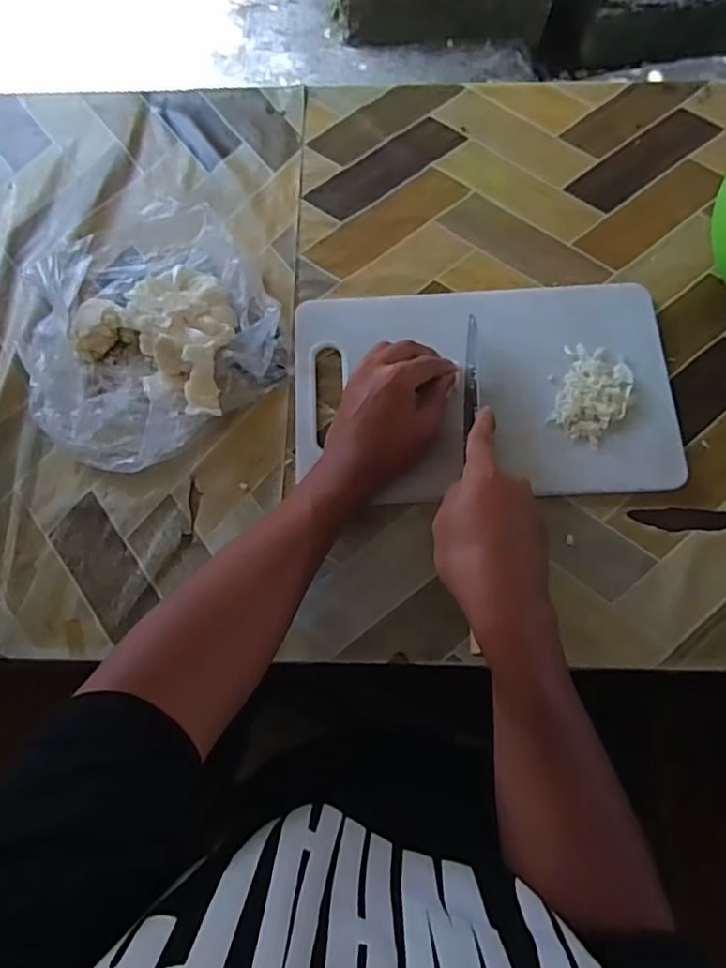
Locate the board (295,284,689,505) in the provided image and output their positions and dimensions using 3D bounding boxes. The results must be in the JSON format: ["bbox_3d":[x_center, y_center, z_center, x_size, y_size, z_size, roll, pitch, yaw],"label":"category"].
[{"bbox_3d":[0.104,-0.083,0.530,0.325,0.017,0.194,-3,75,2],"label":"board"}]

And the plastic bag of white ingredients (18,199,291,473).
[{"bbox_3d":[-0.203,-0.146,0.539,0.225,0.054,0.233,-38,76,-11],"label":"plastic bag of white ingredients"}]

